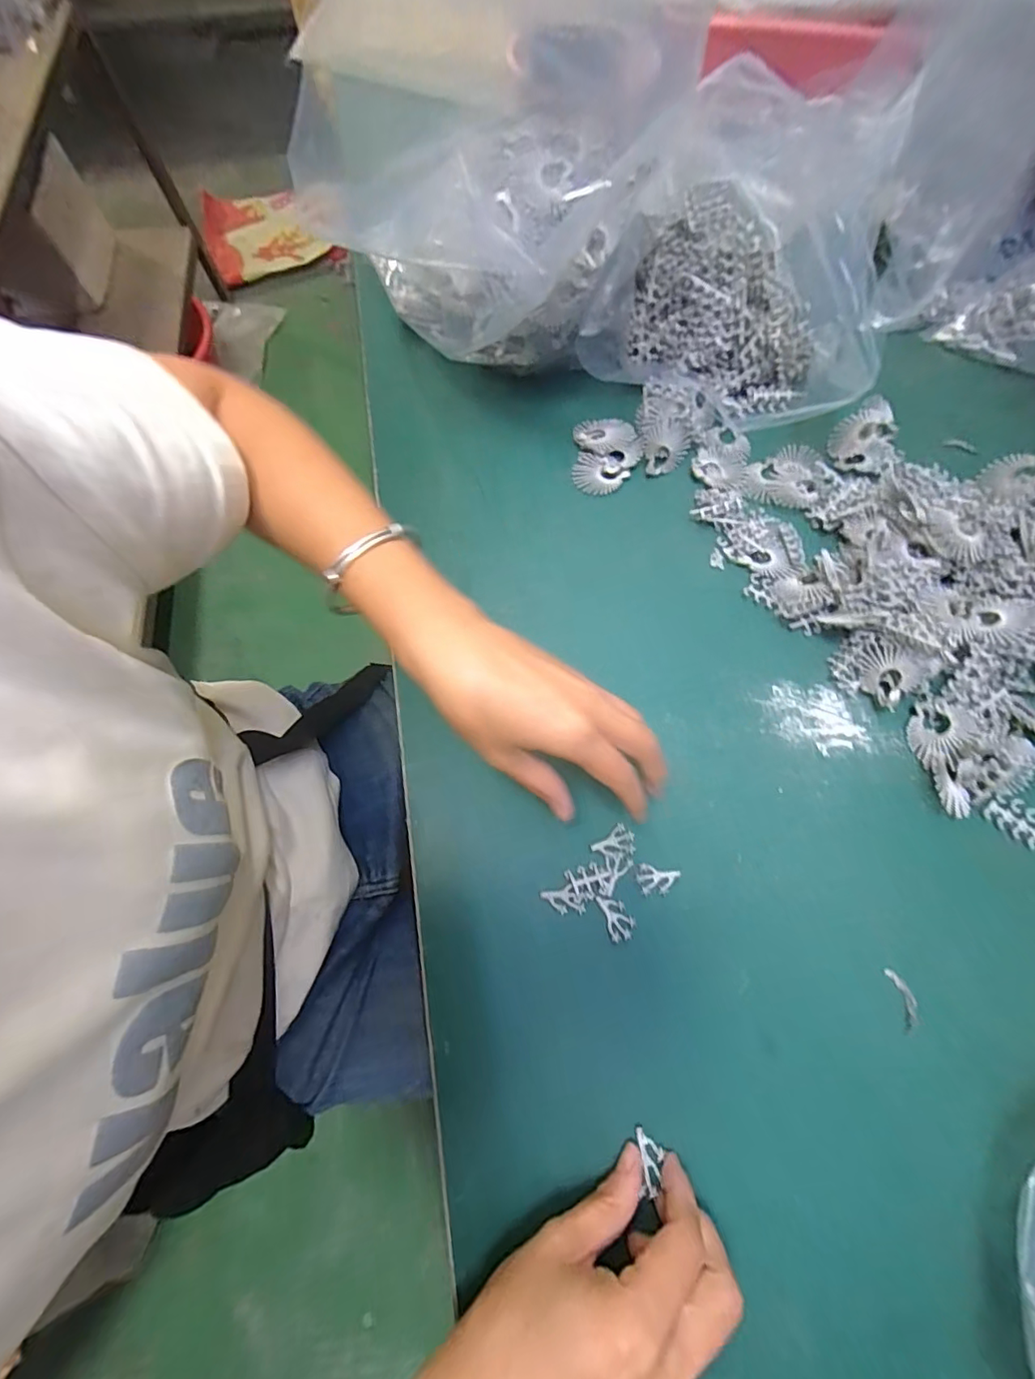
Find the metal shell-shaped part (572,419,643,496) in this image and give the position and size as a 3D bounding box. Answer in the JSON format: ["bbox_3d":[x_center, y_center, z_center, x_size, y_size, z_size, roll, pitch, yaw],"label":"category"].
[{"bbox_3d":[0.073,-0.191,0.419,0.053,0.013,0.069,3,69,-1],"label":"metal shell-shaped part"}]

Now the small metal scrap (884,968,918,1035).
[{"bbox_3d":[0.215,0.172,0.287,0.011,0.004,0.030,-5,69,-3],"label":"small metal scrap"}]

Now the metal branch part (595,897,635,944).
[{"bbox_3d":[0.058,0.131,0.298,0.016,0.004,0.025,-18,70,-8],"label":"metal branch part"}]

